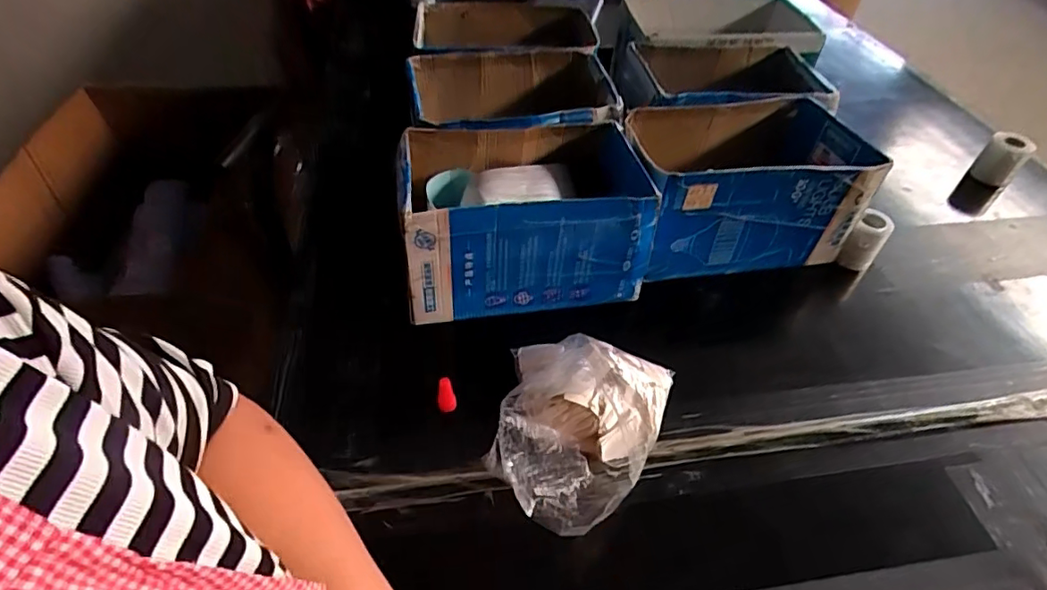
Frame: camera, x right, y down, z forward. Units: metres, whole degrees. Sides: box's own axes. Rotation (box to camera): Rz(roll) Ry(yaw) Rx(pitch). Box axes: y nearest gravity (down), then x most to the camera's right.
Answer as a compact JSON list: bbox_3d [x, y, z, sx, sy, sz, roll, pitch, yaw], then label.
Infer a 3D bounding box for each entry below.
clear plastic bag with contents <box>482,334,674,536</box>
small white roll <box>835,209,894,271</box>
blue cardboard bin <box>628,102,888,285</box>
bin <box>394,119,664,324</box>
[{"bbox_3d":[0.051,0.110,0.514,0.155,0.086,0.196,15,48,10],"label":"clear plastic bag with contents"},{"bbox_3d":[0.439,-0.069,0.715,0.039,0.067,0.050,36,54,27],"label":"small white roll"},{"bbox_3d":[0.268,-0.139,0.715,0.279,0.144,0.177,-9,48,-12],"label":"blue cardboard bin"},{"bbox_3d":[0.000,-0.097,0.654,0.268,0.146,0.174,-6,47,-9],"label":"bin"}]

